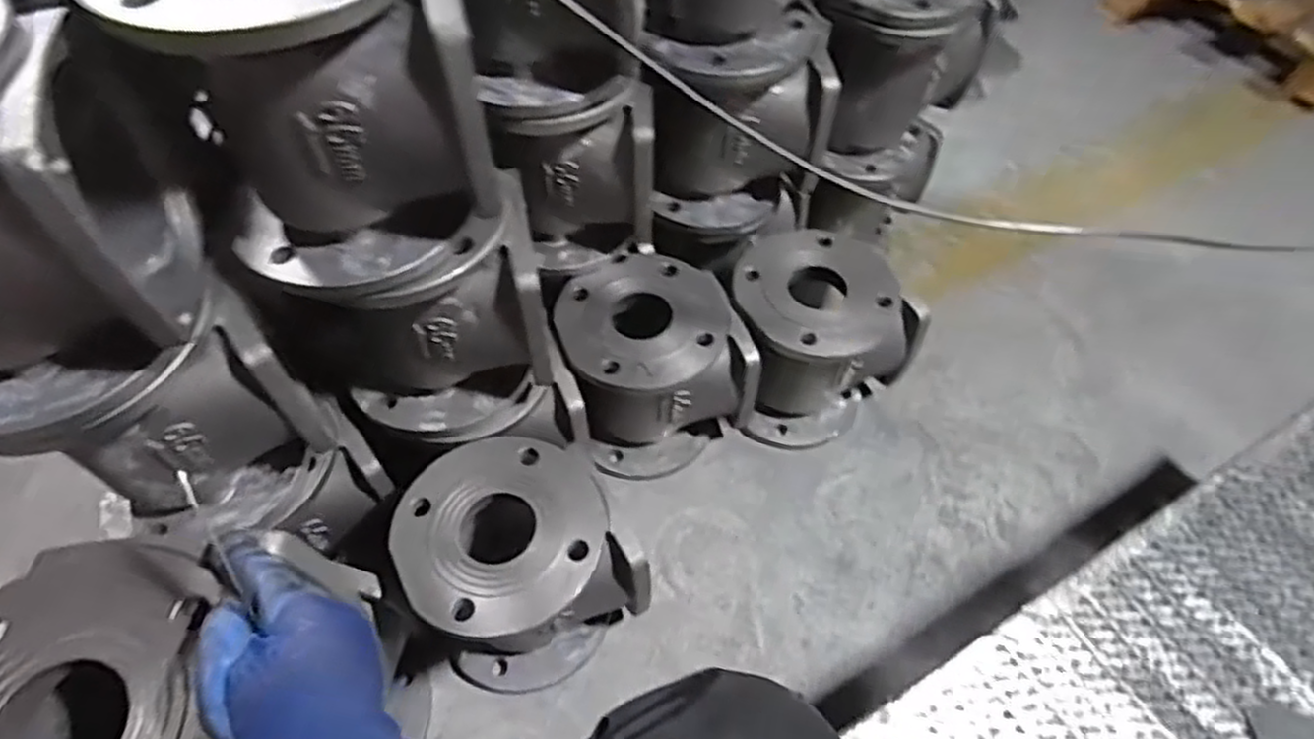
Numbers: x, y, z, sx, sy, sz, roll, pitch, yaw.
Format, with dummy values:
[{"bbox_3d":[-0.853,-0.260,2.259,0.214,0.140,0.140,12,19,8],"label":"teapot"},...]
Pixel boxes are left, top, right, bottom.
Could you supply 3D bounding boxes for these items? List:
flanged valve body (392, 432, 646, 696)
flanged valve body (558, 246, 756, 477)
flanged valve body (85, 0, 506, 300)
[{"bbox_3d":[-0.133,0.189,0.712,0.178,0.211,0.182,1,55,-1],"label":"flanged valve body"},{"bbox_3d":[-0.014,0.001,0.852,0.187,0.210,0.171,1,55,-1],"label":"flanged valve body"},{"bbox_3d":[-0.211,-0.168,0.483,0.187,0.208,0.149,-18,57,-14],"label":"flanged valve body"}]

